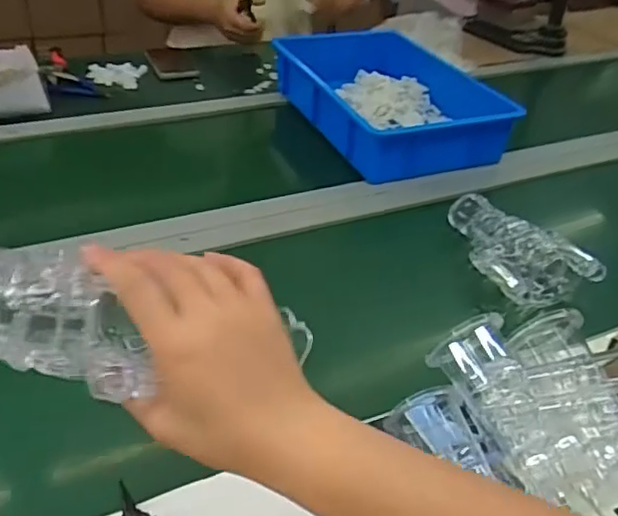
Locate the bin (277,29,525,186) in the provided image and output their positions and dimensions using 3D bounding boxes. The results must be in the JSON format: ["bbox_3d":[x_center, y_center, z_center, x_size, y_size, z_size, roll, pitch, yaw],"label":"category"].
[{"bbox_3d":[0.144,-0.281,1.045,0.303,0.083,0.398,-13,41,-22],"label":"bin"}]

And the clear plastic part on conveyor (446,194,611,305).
[{"bbox_3d":[0.252,-0.027,0.758,0.129,0.065,0.187,-13,41,-22],"label":"clear plastic part on conveyor"}]

